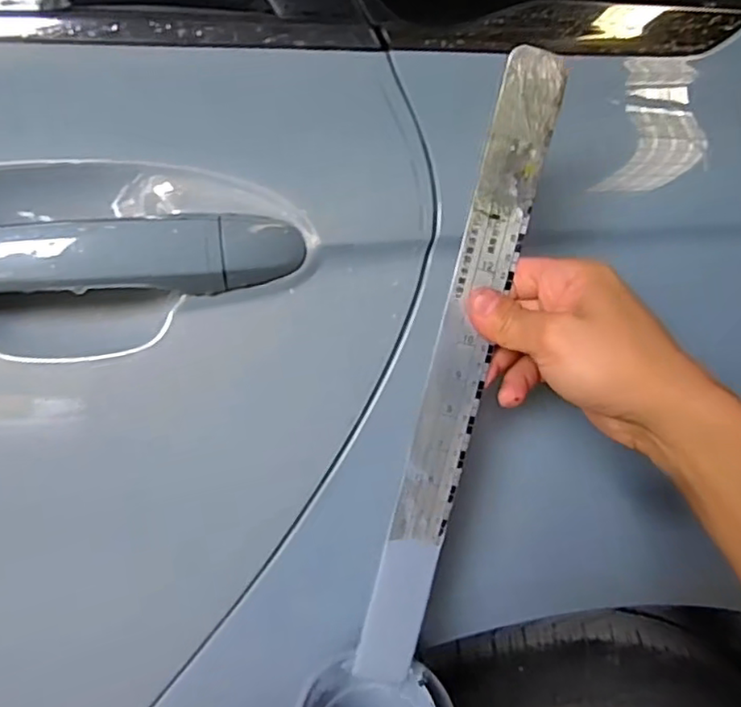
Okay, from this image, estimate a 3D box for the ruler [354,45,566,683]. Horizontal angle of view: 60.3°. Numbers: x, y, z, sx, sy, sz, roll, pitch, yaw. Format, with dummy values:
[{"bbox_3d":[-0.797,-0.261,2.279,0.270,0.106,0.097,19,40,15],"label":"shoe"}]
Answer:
[{"bbox_3d":[0.046,0.017,0.342,0.031,0.342,0.005,12,8,-9],"label":"ruler"}]

